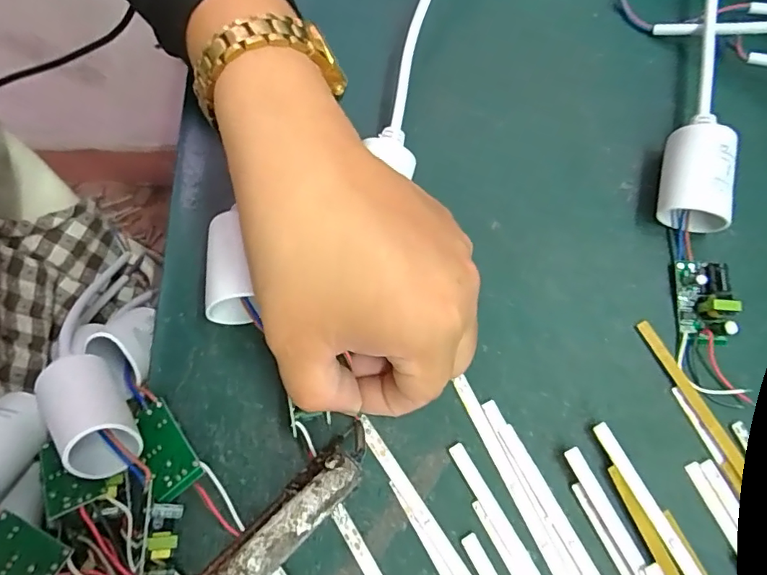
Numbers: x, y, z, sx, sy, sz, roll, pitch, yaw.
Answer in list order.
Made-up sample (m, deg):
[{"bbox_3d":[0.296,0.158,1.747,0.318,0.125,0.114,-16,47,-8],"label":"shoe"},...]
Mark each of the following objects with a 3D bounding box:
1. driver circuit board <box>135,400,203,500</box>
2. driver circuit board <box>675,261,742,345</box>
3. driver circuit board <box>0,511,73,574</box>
[{"bbox_3d":[-0.088,0.065,0.206,0.019,0.016,0.036,-36,77,-10],"label":"driver circuit board"},{"bbox_3d":[0.141,0.005,0.219,0.020,0.015,0.035,3,74,1],"label":"driver circuit board"},{"bbox_3d":[-0.126,0.093,0.173,0.034,0.006,0.020,17,56,16],"label":"driver circuit board"}]

